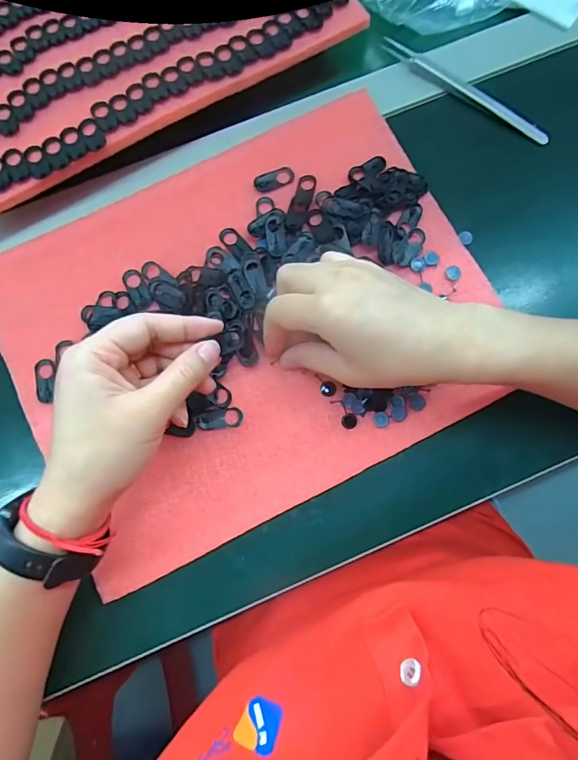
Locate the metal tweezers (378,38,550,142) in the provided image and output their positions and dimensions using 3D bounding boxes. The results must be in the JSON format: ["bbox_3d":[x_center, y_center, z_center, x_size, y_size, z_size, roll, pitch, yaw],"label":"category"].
[{"bbox_3d":[0.144,-0.238,0.363,0.155,0.008,0.012,35,82,7],"label":"metal tweezers"}]

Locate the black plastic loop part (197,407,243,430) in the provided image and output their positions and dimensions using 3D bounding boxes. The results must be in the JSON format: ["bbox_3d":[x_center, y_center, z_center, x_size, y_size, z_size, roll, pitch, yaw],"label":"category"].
[{"bbox_3d":[-0.048,0.028,0.308,0.031,0.004,0.013,-11,80,-1],"label":"black plastic loop part"}]

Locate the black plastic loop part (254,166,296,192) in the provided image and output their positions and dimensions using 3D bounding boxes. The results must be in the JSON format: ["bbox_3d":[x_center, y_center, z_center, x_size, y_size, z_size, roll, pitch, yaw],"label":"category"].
[{"bbox_3d":[-0.011,-0.155,0.340,0.031,0.004,0.015,-23,80,-3],"label":"black plastic loop part"}]

